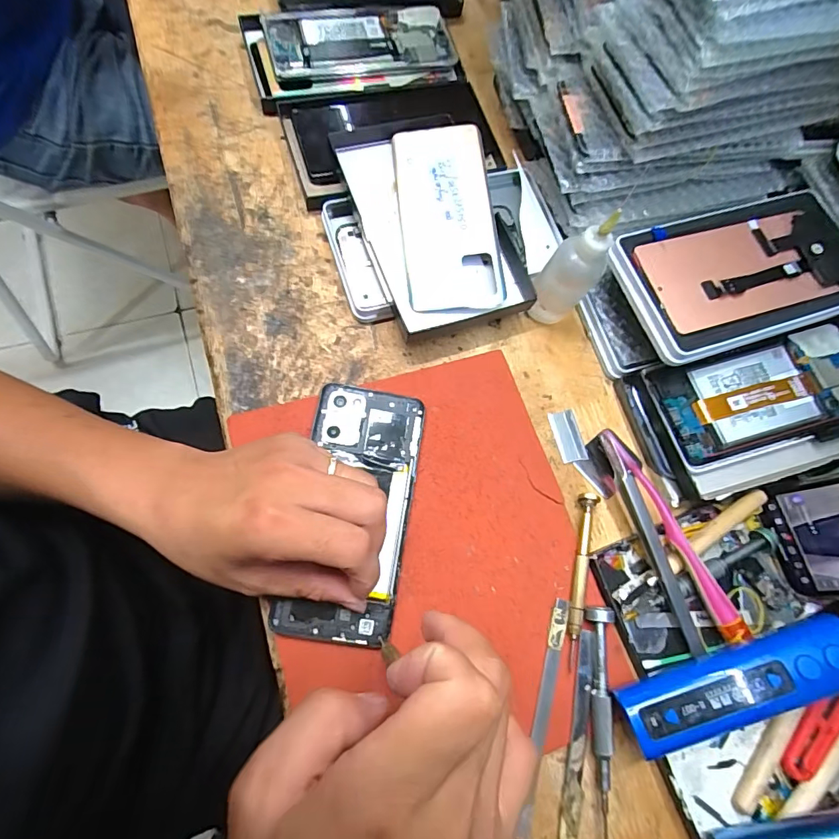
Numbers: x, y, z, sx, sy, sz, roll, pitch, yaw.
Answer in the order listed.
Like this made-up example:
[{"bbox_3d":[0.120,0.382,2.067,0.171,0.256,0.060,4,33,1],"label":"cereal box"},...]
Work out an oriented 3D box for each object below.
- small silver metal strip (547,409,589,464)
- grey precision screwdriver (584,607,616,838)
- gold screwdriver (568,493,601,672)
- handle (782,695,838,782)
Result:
[{"bbox_3d":[0.110,0.012,0.342,0.021,0.004,0.039,-13,77,-5],"label":"small silver metal strip"},{"bbox_3d":[0.111,0.179,0.279,0.014,0.014,0.123,2,76,-1],"label":"grey precision screwdriver"},{"bbox_3d":[0.106,0.103,0.305,0.014,0.012,0.110,11,76,1],"label":"gold screwdriver"},{"bbox_3d":[0.259,0.194,0.297,0.078,0.007,0.026,-41,81,-11],"label":"handle"}]

